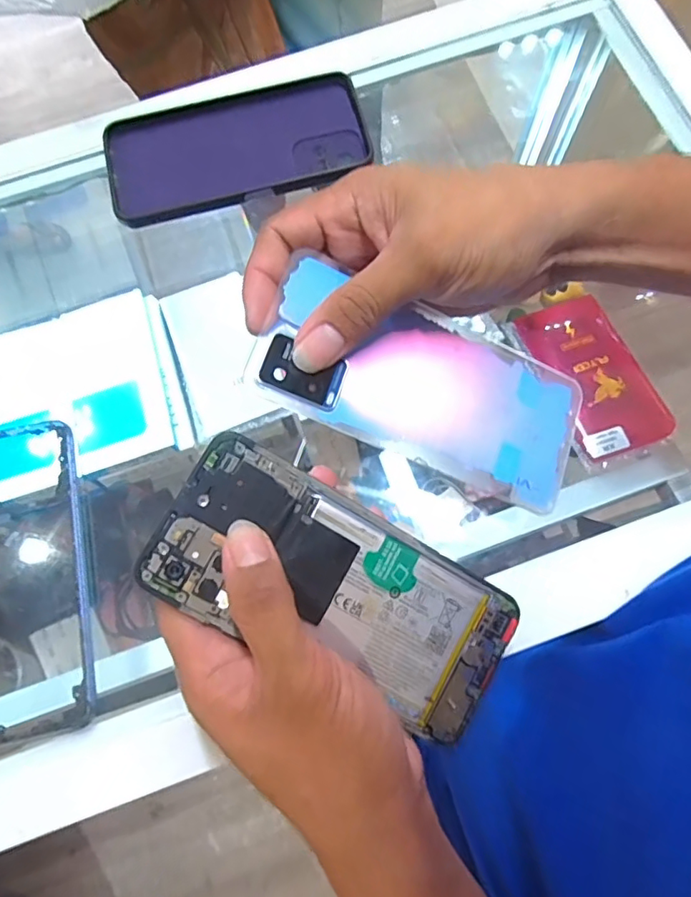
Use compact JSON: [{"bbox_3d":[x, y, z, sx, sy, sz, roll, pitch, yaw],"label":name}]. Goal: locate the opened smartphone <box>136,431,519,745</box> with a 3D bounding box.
[{"bbox_3d":[-0.001,0.061,0.236,0.157,0.006,0.070,32,78,-9],"label":"opened smartphone"}]

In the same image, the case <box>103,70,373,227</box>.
[{"bbox_3d":[-0.069,-0.192,0.355,0.162,0.015,0.081,-11,75,-1],"label":"case"}]

